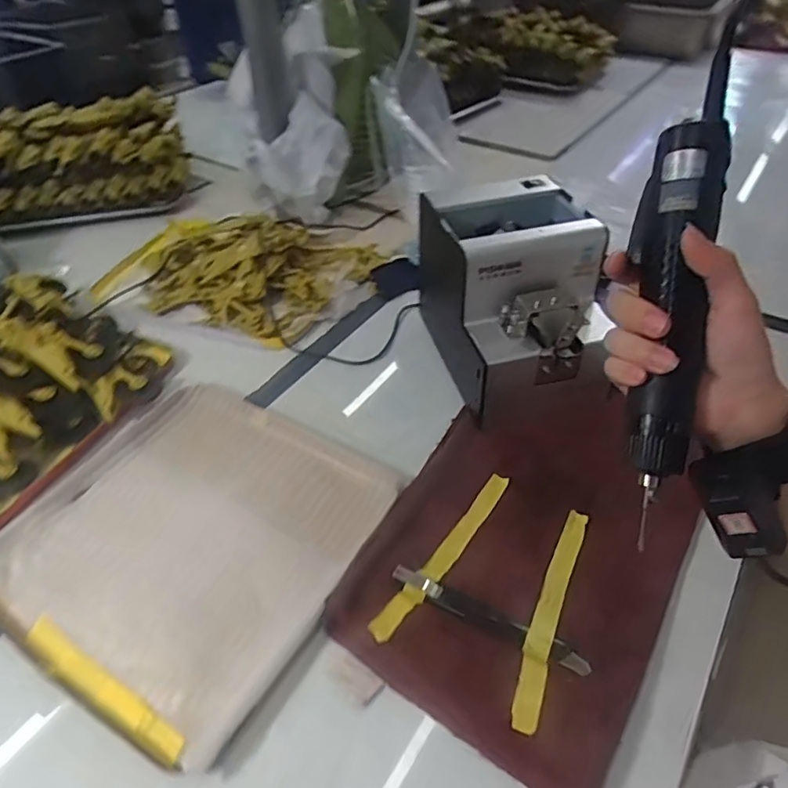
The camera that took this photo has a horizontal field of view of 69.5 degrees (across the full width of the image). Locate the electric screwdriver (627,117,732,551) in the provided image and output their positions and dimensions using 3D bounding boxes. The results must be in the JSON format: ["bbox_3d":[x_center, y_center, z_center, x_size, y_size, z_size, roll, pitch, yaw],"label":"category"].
[{"bbox_3d":[0.157,-0.039,0.323,0.040,0.030,0.227,6,89,5],"label":"electric screwdriver"}]

